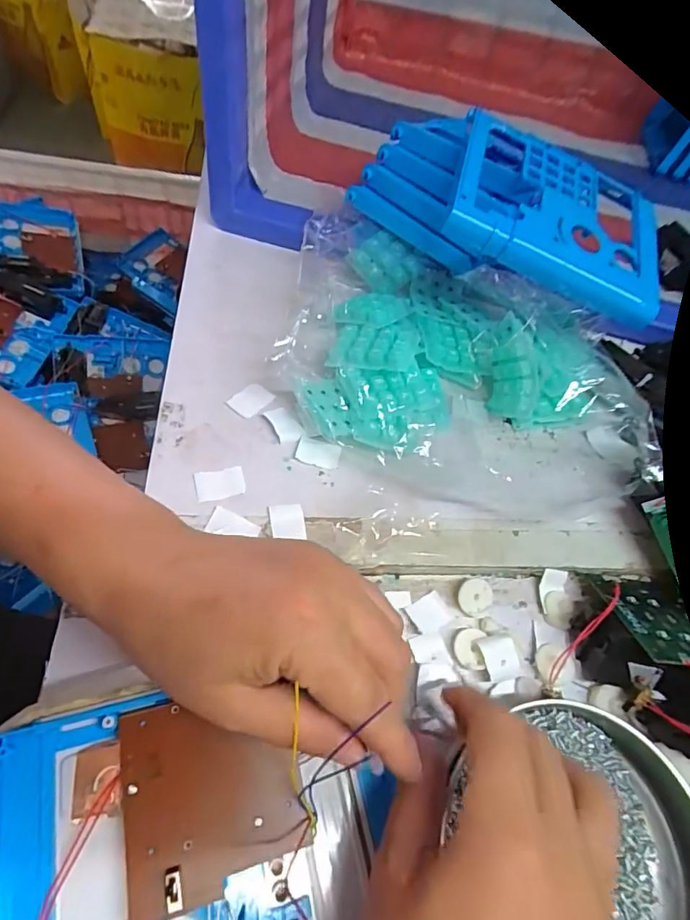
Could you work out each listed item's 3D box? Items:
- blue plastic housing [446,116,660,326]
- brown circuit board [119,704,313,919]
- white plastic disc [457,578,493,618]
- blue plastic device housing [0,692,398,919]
[{"bbox_3d":[0.155,-0.179,0.364,0.164,0.028,0.123,21,66,-9],"label":"blue plastic housing"},{"bbox_3d":[-0.057,0.139,0.209,0.068,0.010,0.071,-14,62,-11],"label":"brown circuit board"},{"bbox_3d":[0.082,0.086,0.308,0.021,0.007,0.022,5,59,-8],"label":"white plastic disc"},{"bbox_3d":[-0.060,0.163,0.197,0.154,0.024,0.130,-12,62,-10],"label":"blue plastic device housing"}]

